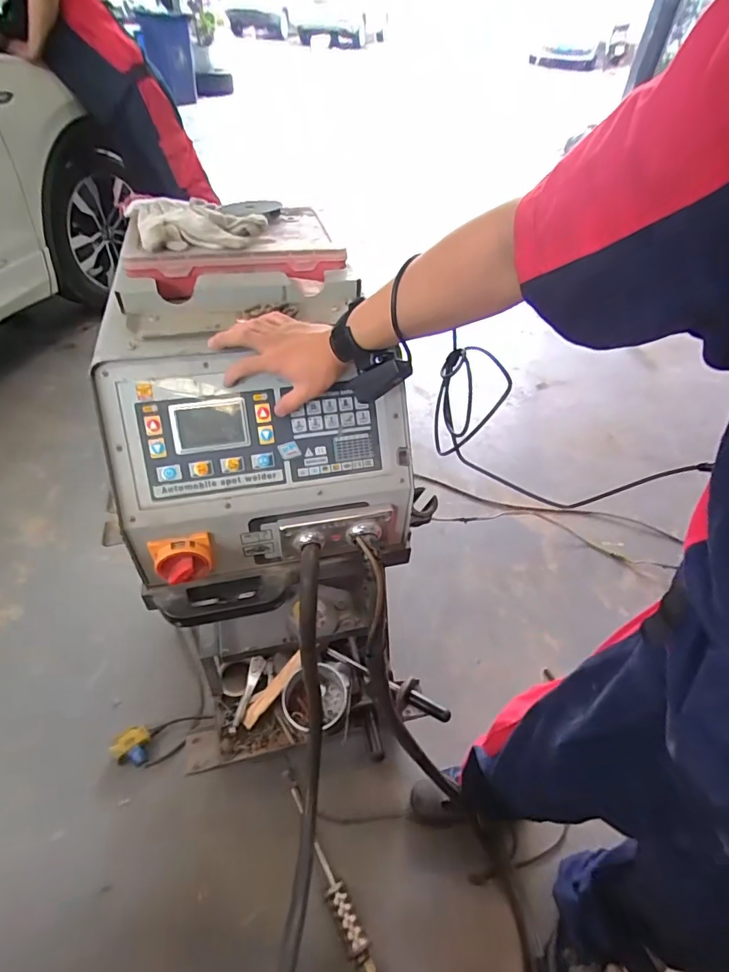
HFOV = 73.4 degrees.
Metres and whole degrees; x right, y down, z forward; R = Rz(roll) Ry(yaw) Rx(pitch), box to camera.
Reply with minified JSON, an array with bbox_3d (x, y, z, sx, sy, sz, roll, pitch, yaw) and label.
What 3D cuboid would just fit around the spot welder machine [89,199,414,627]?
[{"bbox_3d":[-0.167,-0.128,0.714,0.368,0.396,0.447,-12,46,-15],"label":"spot welder machine"}]

